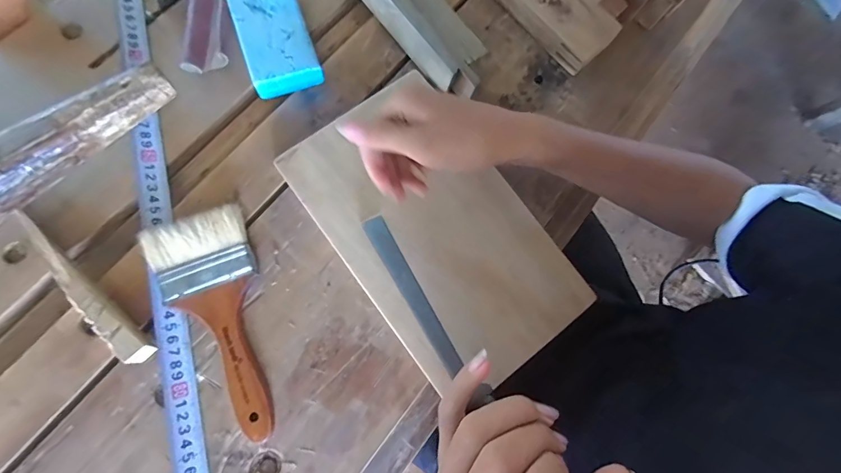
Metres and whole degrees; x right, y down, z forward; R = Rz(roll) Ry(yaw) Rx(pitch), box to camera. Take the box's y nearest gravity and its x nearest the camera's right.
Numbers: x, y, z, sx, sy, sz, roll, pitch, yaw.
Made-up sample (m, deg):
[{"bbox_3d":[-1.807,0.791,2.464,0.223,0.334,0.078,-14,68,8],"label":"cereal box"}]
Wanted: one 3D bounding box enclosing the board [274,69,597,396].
[{"bbox_3d":[0.014,-0.008,0.336,0.158,0.013,0.263,-36,84,-11],"label":"board"}]

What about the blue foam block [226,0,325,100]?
[{"bbox_3d":[-0.133,-0.183,0.360,0.059,0.031,0.103,-19,81,-9],"label":"blue foam block"}]

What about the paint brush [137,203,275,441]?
[{"bbox_3d":[-0.156,0.068,0.312,0.073,0.025,0.181,-22,82,-9],"label":"paint brush"}]

